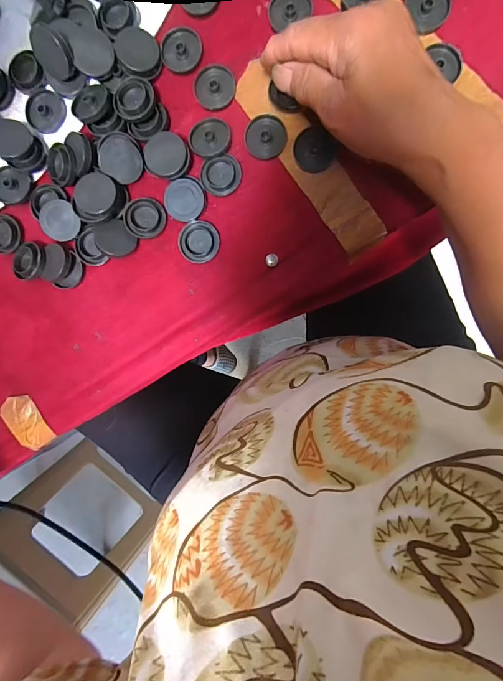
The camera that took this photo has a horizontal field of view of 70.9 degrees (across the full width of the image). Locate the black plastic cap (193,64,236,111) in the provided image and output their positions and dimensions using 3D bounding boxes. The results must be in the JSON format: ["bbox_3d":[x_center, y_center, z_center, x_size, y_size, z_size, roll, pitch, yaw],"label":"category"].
[{"bbox_3d":[-0.029,-0.199,0.280,0.032,0.010,0.029,-9,94,6],"label":"black plastic cap"}]

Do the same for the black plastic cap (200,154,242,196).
[{"bbox_3d":[-0.025,-0.132,0.284,0.032,0.007,0.029,-5,94,6],"label":"black plastic cap"}]

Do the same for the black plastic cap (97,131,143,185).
[{"bbox_3d":[-0.104,-0.146,0.283,0.035,0.011,0.035,-7,115,-15],"label":"black plastic cap"}]

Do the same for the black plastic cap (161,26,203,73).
[{"bbox_3d":[-0.056,-0.232,0.282,0.029,0.007,0.032,45,97,1],"label":"black plastic cap"}]

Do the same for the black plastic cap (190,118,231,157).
[{"bbox_3d":[-0.033,-0.162,0.282,0.032,0.009,0.028,5,95,5],"label":"black plastic cap"}]

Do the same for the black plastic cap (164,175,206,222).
[{"bbox_3d":[-0.054,-0.114,0.286,0.031,0.007,0.033,-5,94,6],"label":"black plastic cap"}]

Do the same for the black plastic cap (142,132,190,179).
[{"bbox_3d":[-0.066,-0.143,0.273,0.035,0.005,0.032,1,119,2],"label":"black plastic cap"}]

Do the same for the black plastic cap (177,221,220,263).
[{"bbox_3d":[-0.044,-0.081,0.291,0.033,0.004,0.033,0,95,6],"label":"black plastic cap"}]

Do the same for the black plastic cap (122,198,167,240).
[{"bbox_3d":[-0.088,-0.102,0.293,0.033,0.007,0.031,0,95,6],"label":"black plastic cap"}]

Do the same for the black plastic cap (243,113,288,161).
[{"bbox_3d":[0.011,-0.162,0.279,0.032,0.006,0.032,0,95,6],"label":"black plastic cap"}]

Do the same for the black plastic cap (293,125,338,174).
[{"bbox_3d":[0.049,-0.149,0.277,0.032,0.005,0.030,0,95,6],"label":"black plastic cap"}]

